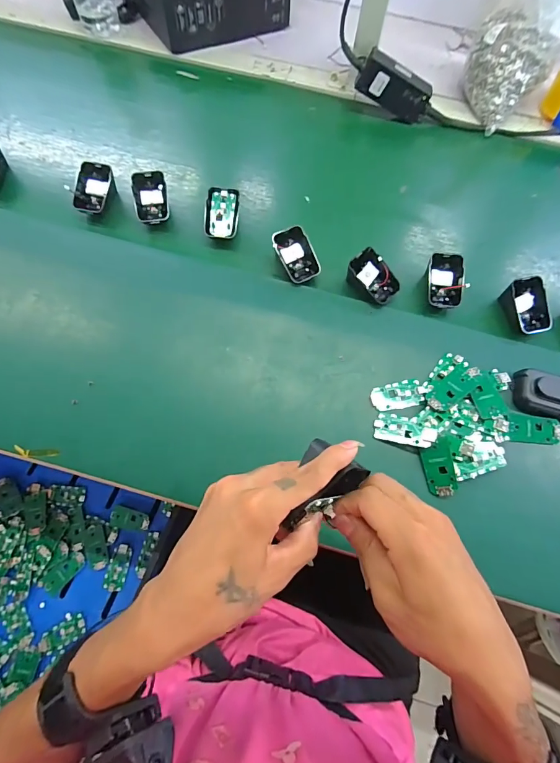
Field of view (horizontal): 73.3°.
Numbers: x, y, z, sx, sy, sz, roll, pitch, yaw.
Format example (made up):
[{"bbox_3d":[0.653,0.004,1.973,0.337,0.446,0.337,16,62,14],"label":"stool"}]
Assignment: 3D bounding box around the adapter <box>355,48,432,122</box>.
[{"bbox_3d":[0.182,-0.464,0.596,0.117,0.054,0.029,20,67,-18],"label":"adapter"}]

